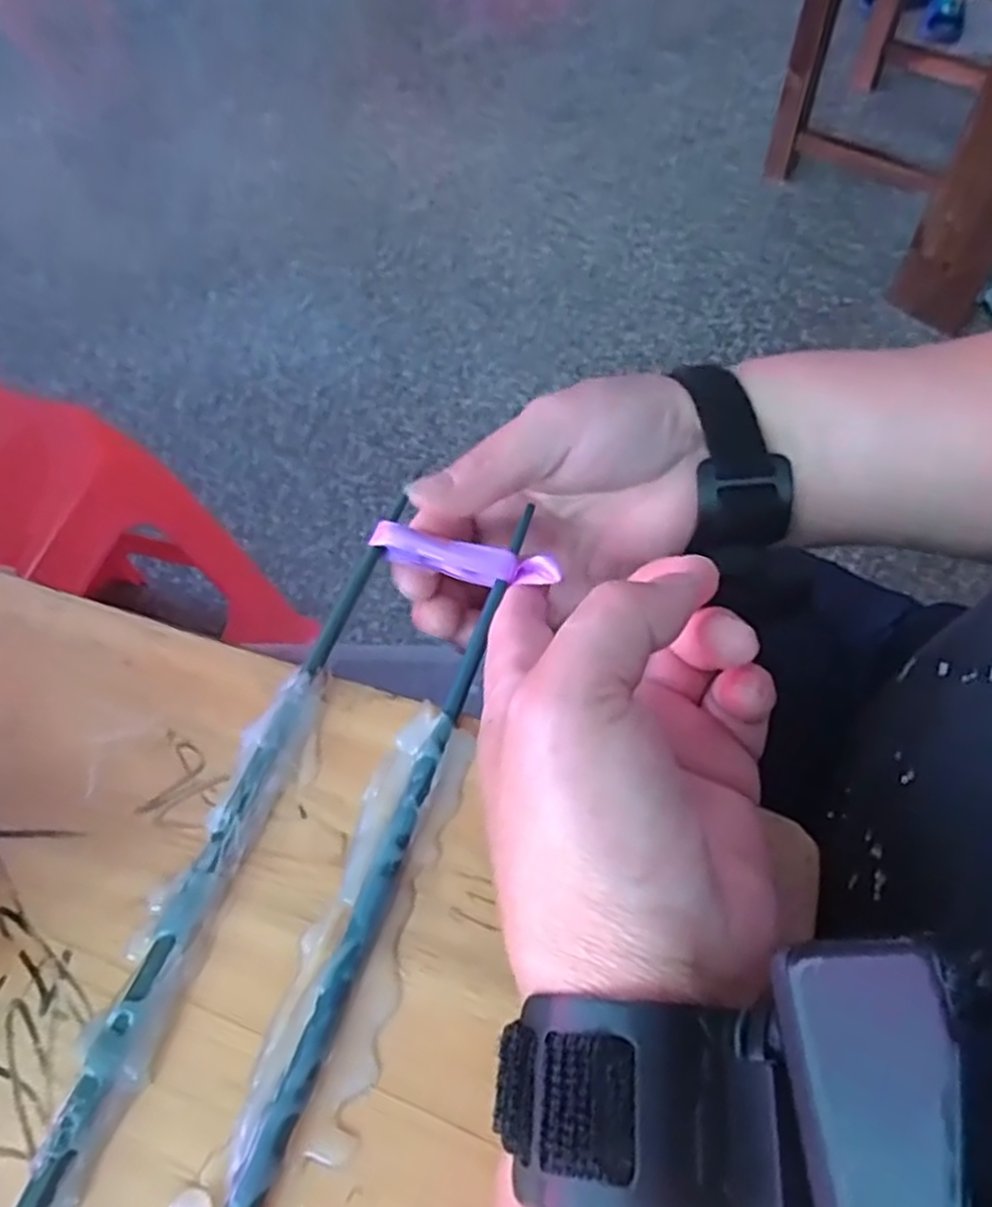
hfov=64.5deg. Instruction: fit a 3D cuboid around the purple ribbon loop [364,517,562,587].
[{"bbox_3d":[-0.012,-0.016,0.273,0.066,0.007,0.012,13,63,9],"label":"purple ribbon loop"}]

